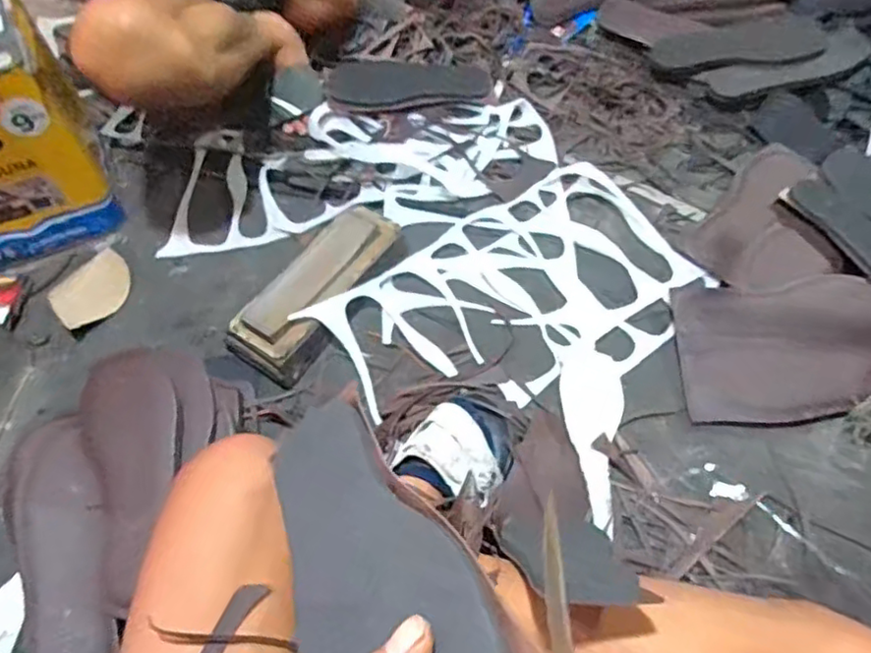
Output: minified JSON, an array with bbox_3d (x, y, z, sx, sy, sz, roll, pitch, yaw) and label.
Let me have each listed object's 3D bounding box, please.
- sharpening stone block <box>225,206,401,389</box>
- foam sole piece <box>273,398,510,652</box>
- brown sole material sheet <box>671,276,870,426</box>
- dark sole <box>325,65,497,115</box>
[{"bbox_3d":[-0.145,-0.048,0.775,0.097,0.055,0.241,26,63,19],"label":"sharpening stone block"},{"bbox_3d":[-0.039,0.111,0.310,0.081,0.027,0.230,-29,31,-14],"label":"foam sole piece"},{"bbox_3d":[0.415,0.024,0.727,0.267,0.012,0.173,-4,58,1],"label":"brown sole material sheet"},{"bbox_3d":[-0.038,-0.375,0.987,0.251,0.014,0.090,-4,68,-9],"label":"dark sole"}]

